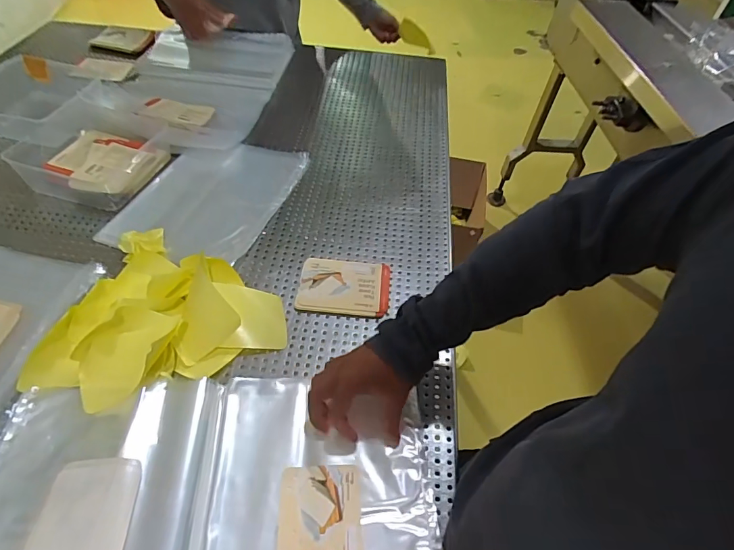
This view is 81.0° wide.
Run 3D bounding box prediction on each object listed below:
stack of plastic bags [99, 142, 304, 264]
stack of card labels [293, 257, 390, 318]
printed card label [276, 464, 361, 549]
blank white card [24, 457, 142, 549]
[{"bbox_3d":[-0.263,-0.143,0.740,0.220,0.022,0.318,17,52,9],"label":"stack of plastic bags"},{"bbox_3d":[-0.034,0.018,0.640,0.133,0.011,0.097,5,51,-1],"label":"stack of card labels"},{"bbox_3d":[-0.048,0.257,0.433,0.082,0.005,0.123,-4,51,-2],"label":"printed card label"},{"bbox_3d":[-0.270,0.244,0.401,0.085,0.006,0.134,0,52,-5],"label":"blank white card"}]

